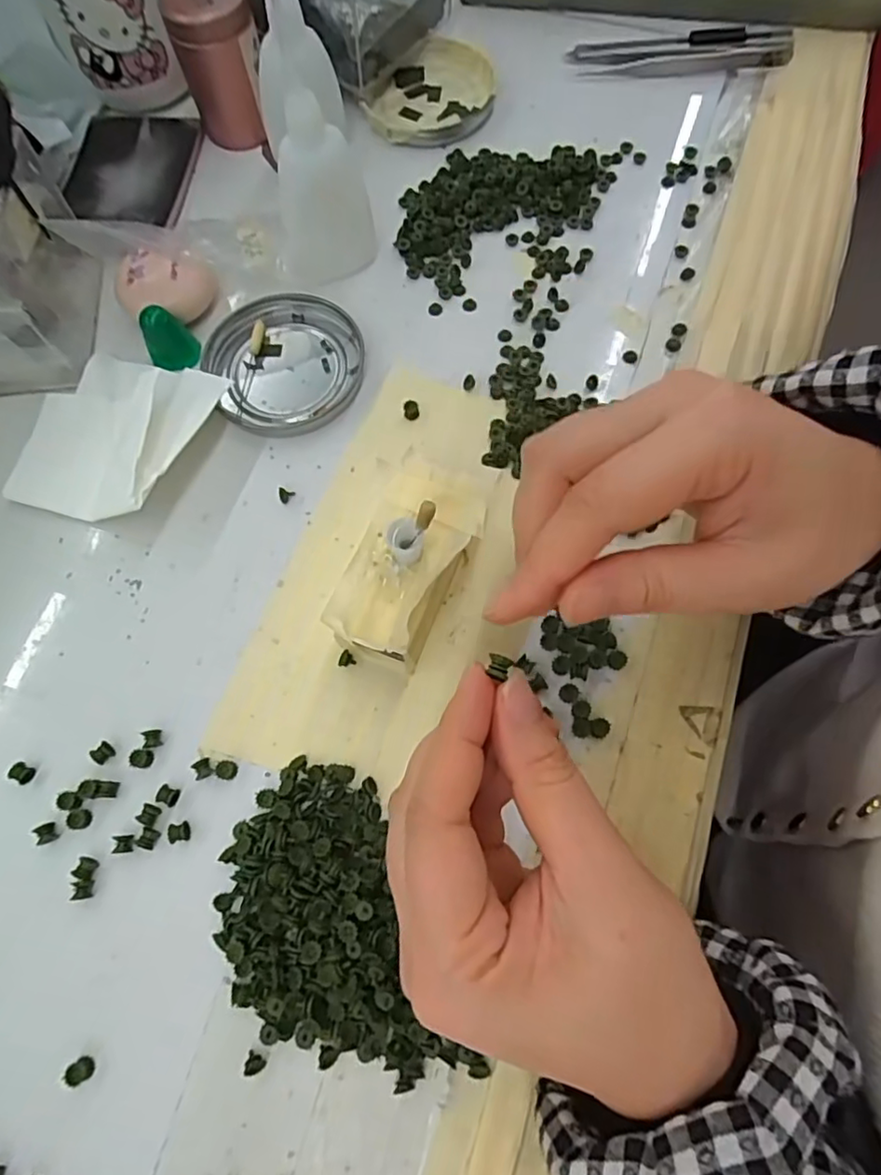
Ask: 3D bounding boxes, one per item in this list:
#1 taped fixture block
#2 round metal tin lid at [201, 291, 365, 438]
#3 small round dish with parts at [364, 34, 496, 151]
[{"bbox_3d":[-0.012,-0.008,0.254,0.044,0.041,0.082,24,74,9],"label":"taped fixture block"},{"bbox_3d":[-0.076,-0.112,0.307,0.075,0.010,0.070,0,71,1],"label":"round metal tin lid"},{"bbox_3d":[-0.007,-0.294,0.369,0.075,0.017,0.073,-1,71,1],"label":"small round dish with parts"}]

